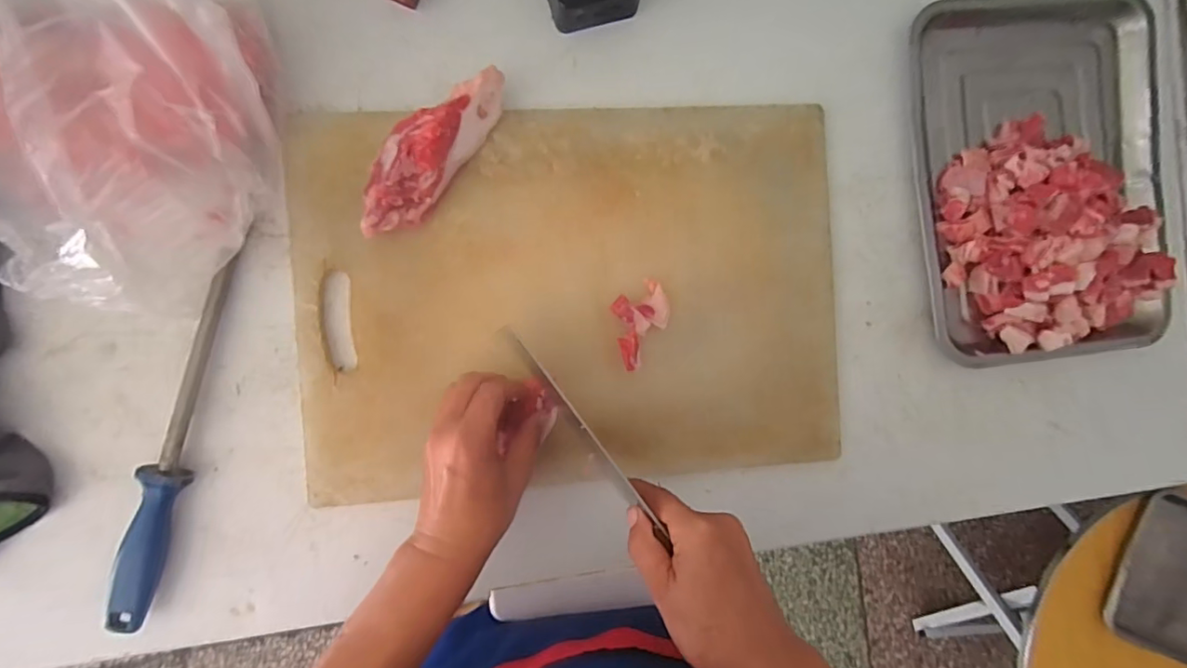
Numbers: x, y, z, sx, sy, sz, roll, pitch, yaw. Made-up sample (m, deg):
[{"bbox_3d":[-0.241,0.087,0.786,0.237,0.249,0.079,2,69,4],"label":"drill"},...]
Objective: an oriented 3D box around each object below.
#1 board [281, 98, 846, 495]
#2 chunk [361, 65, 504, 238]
[{"bbox_3d":[-0.012,-0.034,0.469,0.465,0.023,0.323,-3,94,-8],"label":"board"},{"bbox_3d":[-0.135,-0.153,0.445,0.055,0.035,0.170,36,87,-5],"label":"chunk"}]

